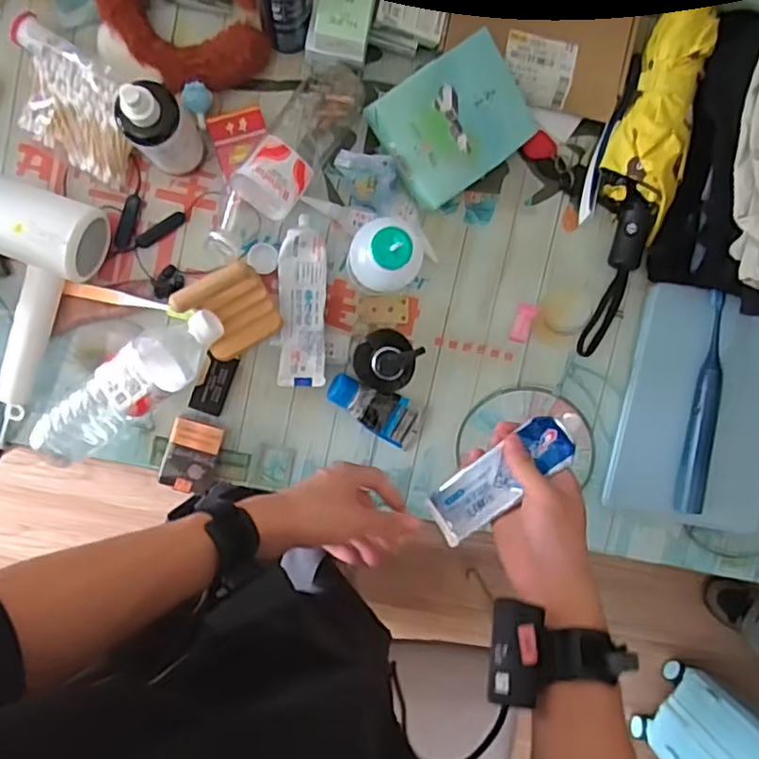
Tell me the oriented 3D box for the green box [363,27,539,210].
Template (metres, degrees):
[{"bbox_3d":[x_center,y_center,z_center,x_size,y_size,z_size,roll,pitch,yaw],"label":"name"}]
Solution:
[{"bbox_3d":[0.080,-0.264,0.640,0.156,0.026,0.117,-39,112,-8],"label":"green box"}]

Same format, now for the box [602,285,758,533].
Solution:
[{"bbox_3d":[0.380,0.038,0.730,0.201,0.031,0.257,13,95,-5],"label":"box"}]

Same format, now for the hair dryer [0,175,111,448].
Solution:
[{"bbox_3d":[-0.361,-0.075,0.639,0.138,0.065,0.242,11,108,-5],"label":"hair dryer"}]

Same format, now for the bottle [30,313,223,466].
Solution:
[{"bbox_3d":[-0.250,0.008,0.635,0.231,0.062,0.062,-34,97,15],"label":"bottle"}]

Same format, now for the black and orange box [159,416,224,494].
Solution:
[{"bbox_3d":[-0.205,0.083,0.690,0.055,0.034,0.075,18,94,-6],"label":"black and orange box"}]

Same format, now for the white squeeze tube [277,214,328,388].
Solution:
[{"bbox_3d":[-0.083,-0.082,0.688,0.049,0.034,0.177,1,96,-4],"label":"white squeeze tube"}]

